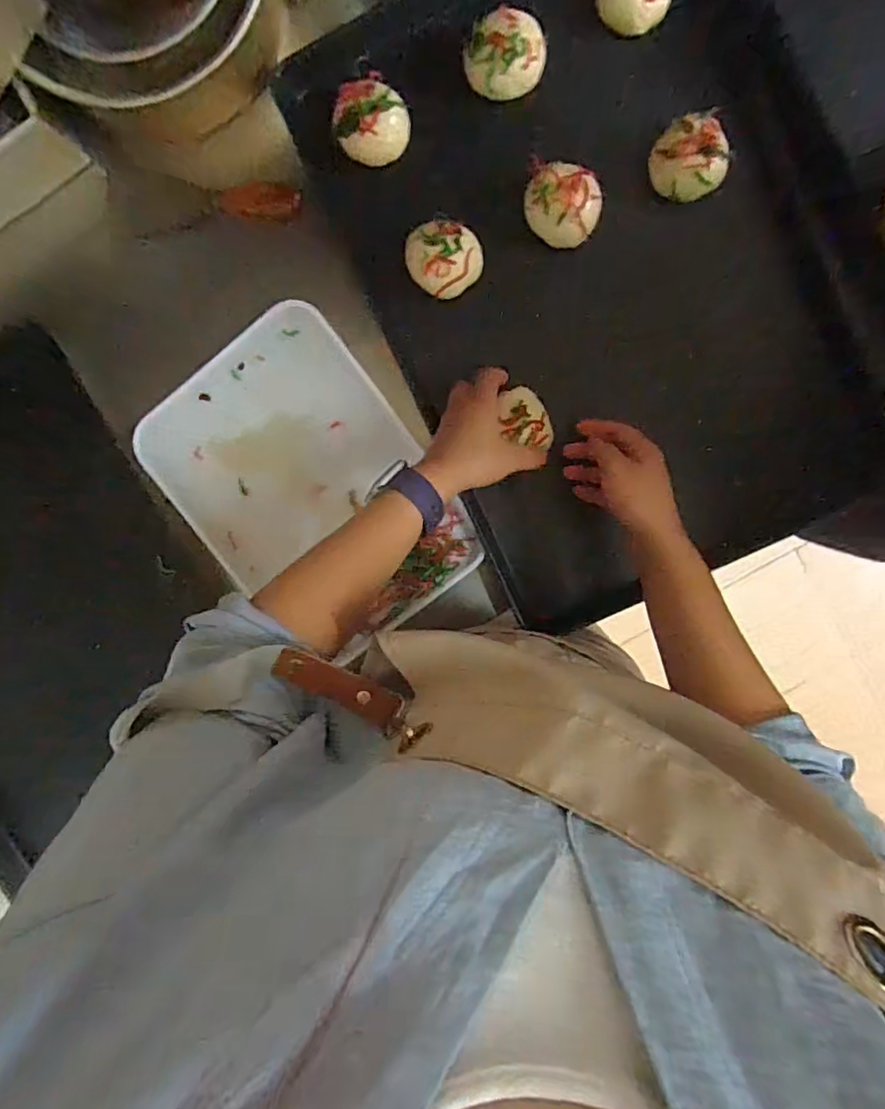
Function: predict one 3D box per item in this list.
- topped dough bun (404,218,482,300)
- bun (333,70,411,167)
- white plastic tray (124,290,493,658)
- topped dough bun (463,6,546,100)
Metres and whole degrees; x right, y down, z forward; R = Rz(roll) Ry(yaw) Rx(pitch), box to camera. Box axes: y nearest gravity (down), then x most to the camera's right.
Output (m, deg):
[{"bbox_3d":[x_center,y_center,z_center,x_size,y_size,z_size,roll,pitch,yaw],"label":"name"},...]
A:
[{"bbox_3d":[0.002,-0.278,0.540,0.065,0.028,0.062,0,98,2],"label":"topped dough bun"},{"bbox_3d":[-0.066,-0.396,0.526,0.064,0.035,0.063,0,98,2],"label":"bun"},{"bbox_3d":[-0.136,-0.063,0.590,0.238,0.028,0.322,-36,95,6],"label":"white plastic tray"},{"bbox_3d":[0.057,-0.447,0.519,0.069,0.031,0.062,-35,95,6],"label":"topped dough bun"}]

